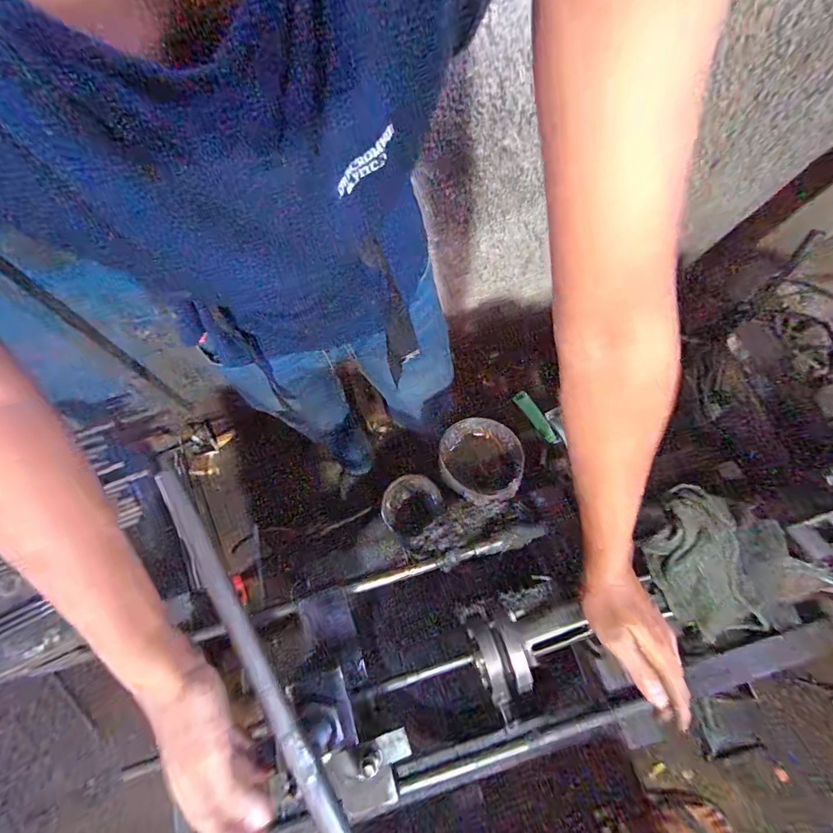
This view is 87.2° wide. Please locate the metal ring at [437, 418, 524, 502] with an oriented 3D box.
[{"bbox_3d":[0.092,0.059,0.620,0.118,0.034,0.130,-9,70,-4],"label":"metal ring"}]

